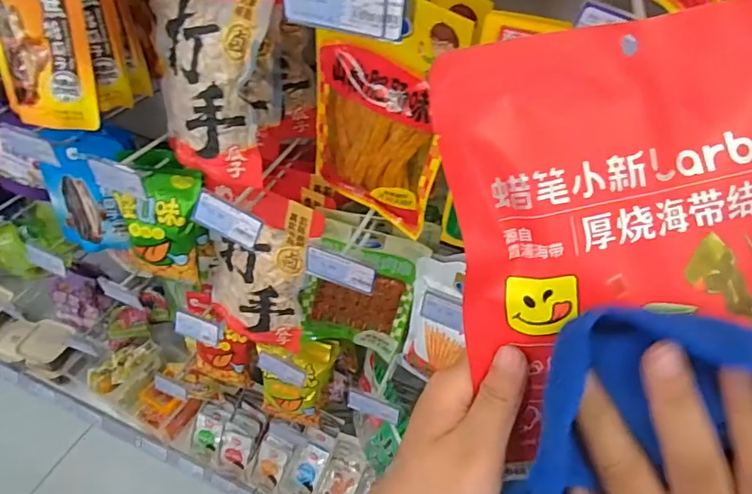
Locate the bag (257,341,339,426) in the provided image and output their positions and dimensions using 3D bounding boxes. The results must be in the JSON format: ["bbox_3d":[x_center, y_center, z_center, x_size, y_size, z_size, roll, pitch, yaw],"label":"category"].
[{"bbox_3d":[-0.130,0.230,0.866,0.127,0.183,0.062,-4,48,-9],"label":"bag"}]

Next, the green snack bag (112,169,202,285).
[{"bbox_3d":[-0.301,-0.025,0.728,0.111,0.172,0.050,1,47,-5],"label":"green snack bag"}]

